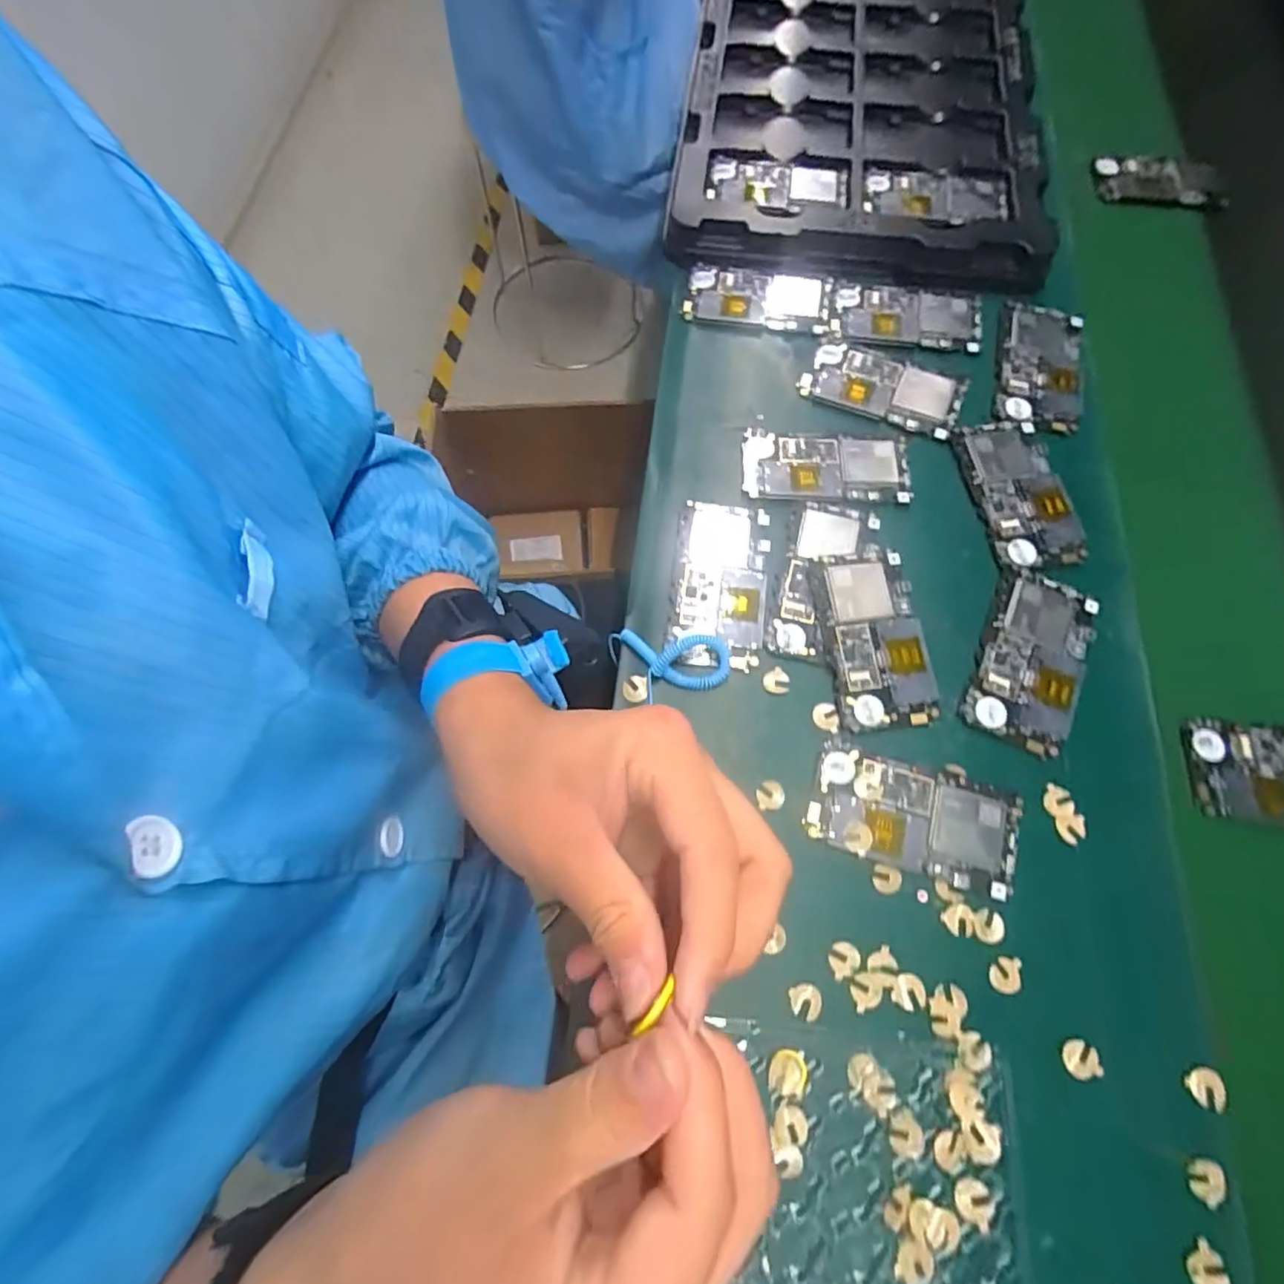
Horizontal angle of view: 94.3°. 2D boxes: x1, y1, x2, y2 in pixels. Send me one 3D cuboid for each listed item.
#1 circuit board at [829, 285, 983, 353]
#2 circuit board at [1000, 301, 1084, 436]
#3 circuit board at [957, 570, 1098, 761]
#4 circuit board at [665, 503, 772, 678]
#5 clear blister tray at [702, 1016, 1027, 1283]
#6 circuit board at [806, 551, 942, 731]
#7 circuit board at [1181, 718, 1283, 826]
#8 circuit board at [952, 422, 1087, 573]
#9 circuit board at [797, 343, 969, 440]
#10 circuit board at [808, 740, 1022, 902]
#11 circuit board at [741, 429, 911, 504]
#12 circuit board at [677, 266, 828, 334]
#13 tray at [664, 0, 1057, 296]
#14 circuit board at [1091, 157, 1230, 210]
[{"bbox_3d":[0.226,-0.278,0.507,0.122,0.006,0.061,9,70,3],"label":"circuit board"},{"bbox_3d":[0.329,-0.227,0.489,0.063,0.005,0.126,14,70,5],"label":"circuit board"},{"bbox_3d":[0.265,0.011,0.404,0.065,0.004,0.124,24,71,9],"label":"circuit board"},{"bbox_3d":[0.056,-0.043,0.428,0.064,0.004,0.126,6,70,2],"label":"circuit board"},{"bbox_3d":[0.116,0.289,0.308,0.155,0.004,0.144,5,69,2],"label":"clear blister tray"},{"bbox_3d":[0.159,-0.005,0.404,0.065,0.014,0.123,-5,70,-2],"label":"circuit board"},{"bbox_3d":[0.427,0.089,0.395,0.122,0.008,0.066,7,70,2],"label":"circuit board"},{"bbox_3d":[0.284,-0.113,0.447,0.064,0.005,0.124,-8,70,-3],"label":"circuit board"},{"bbox_3d":[0.195,-0.208,0.483,0.122,0.004,0.064,22,71,8],"label":"circuit board"},{"bbox_3d":[0.169,0.109,0.373,0.123,0.006,0.064,17,70,6],"label":"circuit board"},{"bbox_3d":[0.141,-0.135,0.455,0.125,0.005,0.062,4,69,1],"label":"circuit board"},{"bbox_3d":[0.098,-0.301,0.519,0.118,0.011,0.053,9,84,9],"label":"circuit board"},{"bbox_3d":[0.223,-0.597,0.608,0.321,0.026,0.585,8,70,3],"label":"tray"},{"bbox_3d":[0.515,-0.464,0.597,0.121,0.013,0.065,8,70,3],"label":"circuit board"}]

